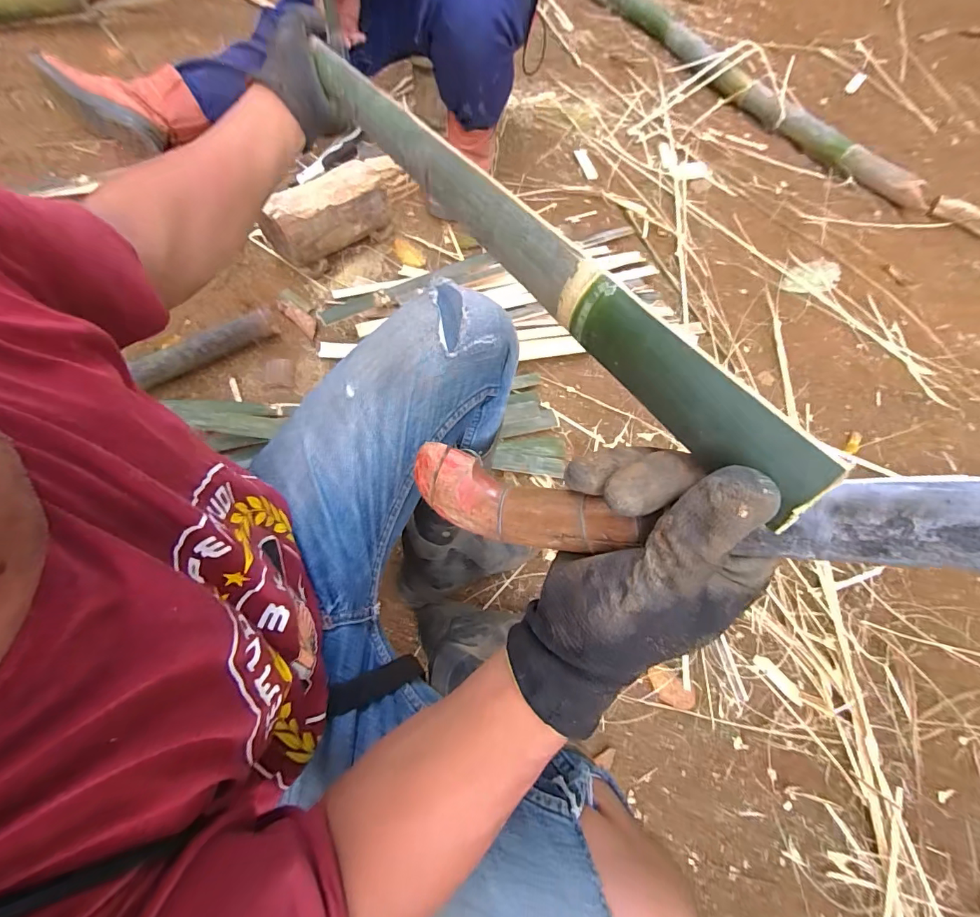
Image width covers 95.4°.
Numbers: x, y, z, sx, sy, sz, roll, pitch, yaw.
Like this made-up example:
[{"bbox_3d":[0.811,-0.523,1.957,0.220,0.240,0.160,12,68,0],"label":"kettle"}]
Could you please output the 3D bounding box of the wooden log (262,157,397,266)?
[{"bbox_3d":[-0.328,-0.520,0.950,0.099,0.122,0.284,34,68,12],"label":"wooden log"}]

